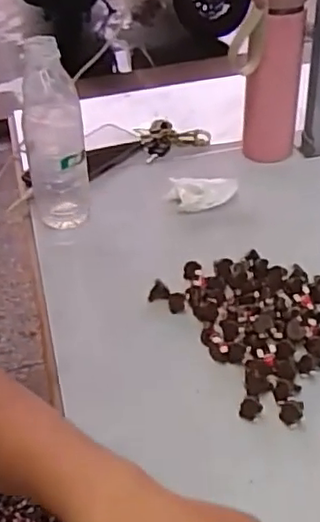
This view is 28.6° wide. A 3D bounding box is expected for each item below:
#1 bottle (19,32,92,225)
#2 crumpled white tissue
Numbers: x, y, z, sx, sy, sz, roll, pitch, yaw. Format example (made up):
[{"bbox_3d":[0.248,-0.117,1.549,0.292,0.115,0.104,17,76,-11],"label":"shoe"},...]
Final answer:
[{"bbox_3d":[-0.117,-0.126,0.699,0.065,0.224,0.054,-16,42,-10],"label":"bottle"},{"bbox_3d":[0.050,-0.082,0.763,0.086,0.033,0.042,-3,41,4],"label":"crumpled white tissue"}]

